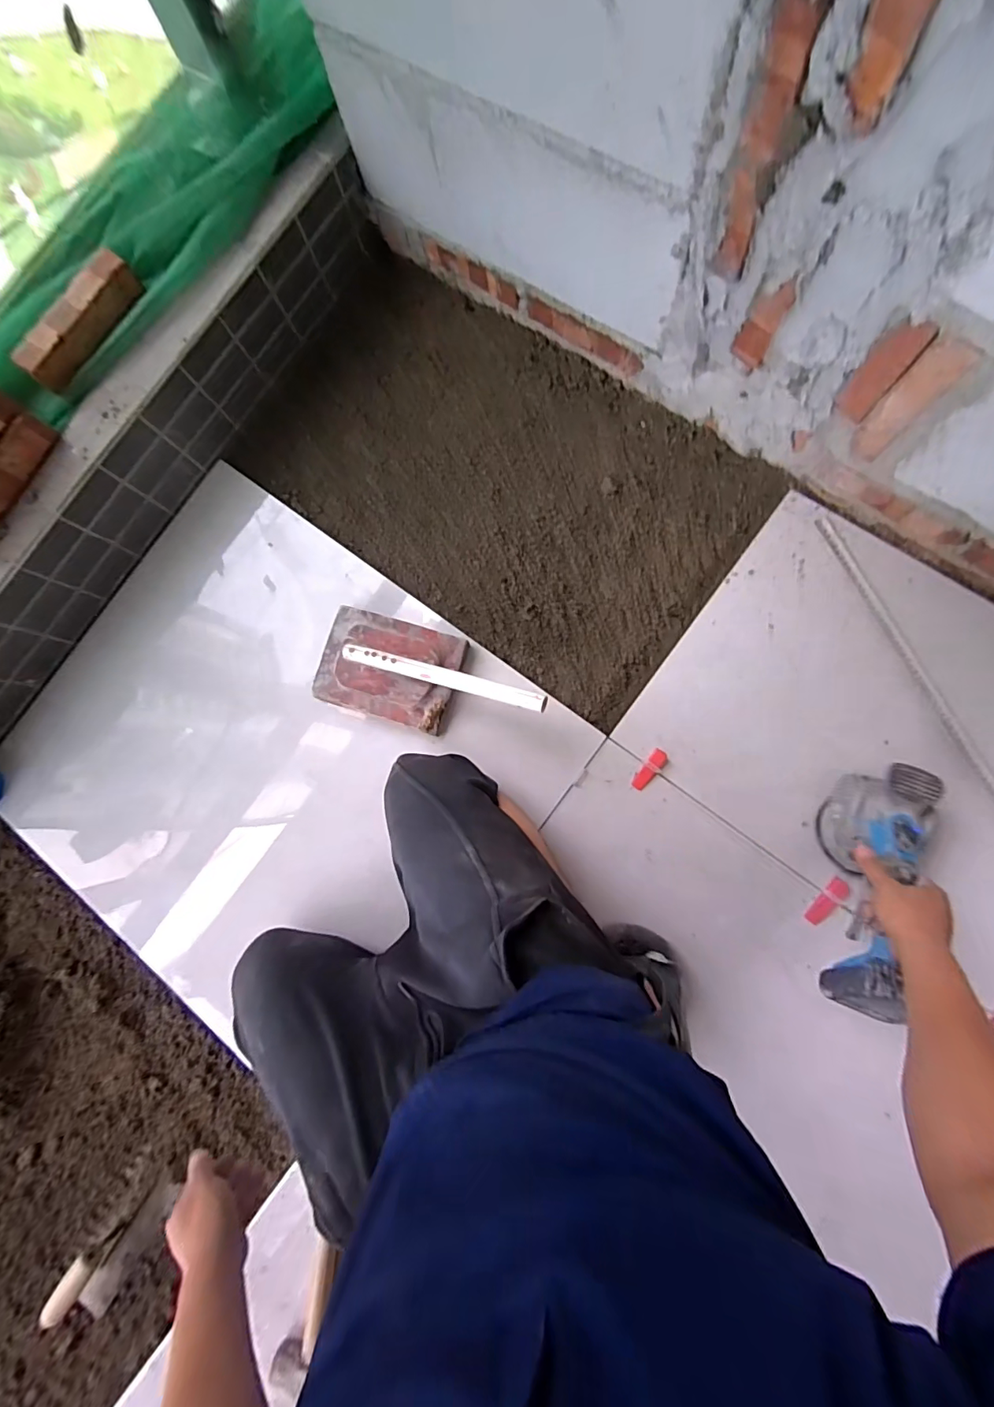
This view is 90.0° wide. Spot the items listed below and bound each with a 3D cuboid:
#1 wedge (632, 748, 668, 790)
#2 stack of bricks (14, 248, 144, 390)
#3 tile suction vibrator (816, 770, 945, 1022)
[{"bbox_3d":[0.230,0.100,0.752,0.023,0.014,0.069,41,90,10],"label":"wedge"},{"bbox_3d":[-0.640,-0.580,0.756,0.048,0.061,0.225,34,88,10],"label":"stack of bricks"},{"bbox_3d":[0.477,0.229,0.626,0.102,0.124,0.292,20,67,9],"label":"tile suction vibrator"}]

